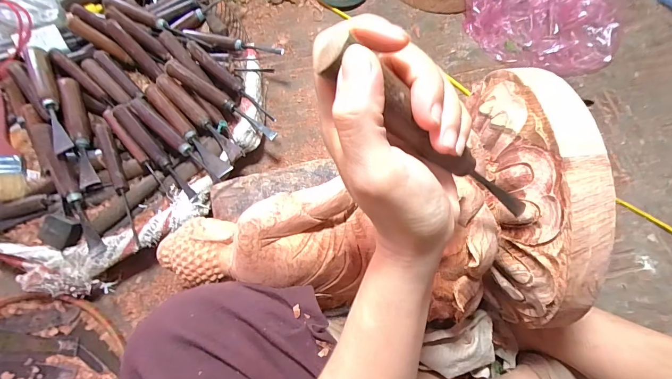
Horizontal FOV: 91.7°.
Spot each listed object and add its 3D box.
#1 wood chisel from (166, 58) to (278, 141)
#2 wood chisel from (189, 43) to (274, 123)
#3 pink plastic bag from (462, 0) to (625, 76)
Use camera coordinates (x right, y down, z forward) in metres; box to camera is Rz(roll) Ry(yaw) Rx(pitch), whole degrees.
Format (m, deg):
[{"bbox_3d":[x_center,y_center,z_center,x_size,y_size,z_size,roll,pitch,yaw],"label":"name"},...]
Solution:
[{"bbox_3d":[-0.167,-0.131,0.462,0.198,0.017,0.022,34,75,10],"label":"wood chisel"},{"bbox_3d":[-0.154,-0.158,0.477,0.168,0.026,0.021,40,76,12],"label":"wood chisel"},{"bbox_3d":[0.364,-0.304,0.549,0.252,0.075,0.207,34,75,10],"label":"pink plastic bag"}]

